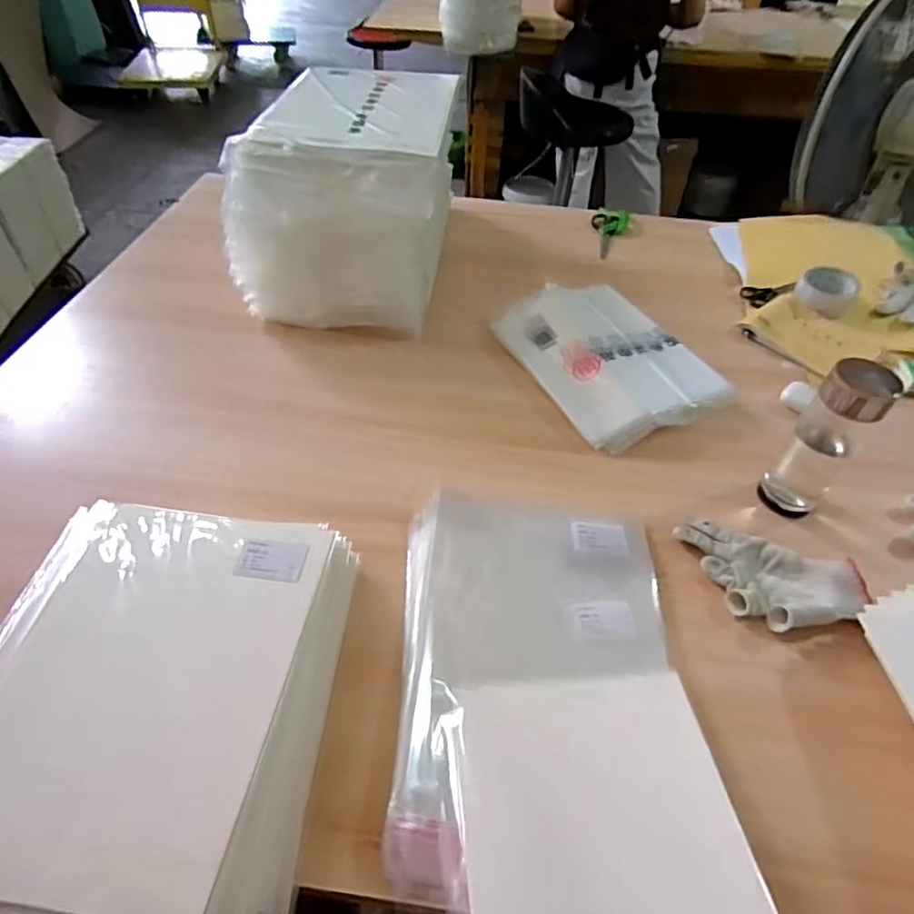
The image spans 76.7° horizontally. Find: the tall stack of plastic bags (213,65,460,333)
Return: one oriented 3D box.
[{"bbox_3d":[-0.164,-0.434,0.956,0.293,0.252,0.394,6,47,2],"label":"tall stack of plastic bags"}]

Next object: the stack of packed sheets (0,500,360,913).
[{"bbox_3d":[-0.245,0.188,0.475,0.269,0.078,0.314,4,47,1],"label":"stack of packed sheets"}]

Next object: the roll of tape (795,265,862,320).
[{"bbox_3d":[0.619,-0.278,0.966,0.089,0.044,0.089,2,47,-2],"label":"roll of tape"}]

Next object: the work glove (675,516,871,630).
[{"bbox_3d":[0.321,0.123,0.603,0.180,0.031,0.097,24,51,18],"label":"work glove"}]

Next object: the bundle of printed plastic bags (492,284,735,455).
[{"bbox_3d":[0.206,-0.155,0.857,0.226,0.032,0.328,-19,51,-19],"label":"bundle of printed plastic bags"}]

